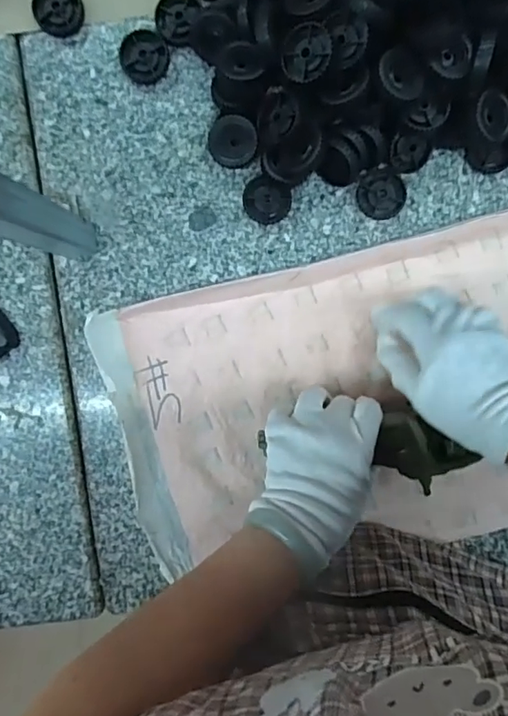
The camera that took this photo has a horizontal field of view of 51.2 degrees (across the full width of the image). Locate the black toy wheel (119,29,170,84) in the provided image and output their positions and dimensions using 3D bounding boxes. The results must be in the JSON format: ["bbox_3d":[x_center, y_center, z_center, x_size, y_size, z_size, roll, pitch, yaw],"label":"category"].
[{"bbox_3d":[-0.099,-0.273,0.481,0.043,0.013,0.043,0,94,1],"label":"black toy wheel"}]

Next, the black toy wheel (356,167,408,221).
[{"bbox_3d":[0.118,-0.151,0.486,0.045,0.012,0.044,0,94,1],"label":"black toy wheel"}]

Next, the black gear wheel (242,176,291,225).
[{"bbox_3d":[0.012,-0.145,0.492,0.043,0.008,0.041,0,111,-1],"label":"black gear wheel"}]

